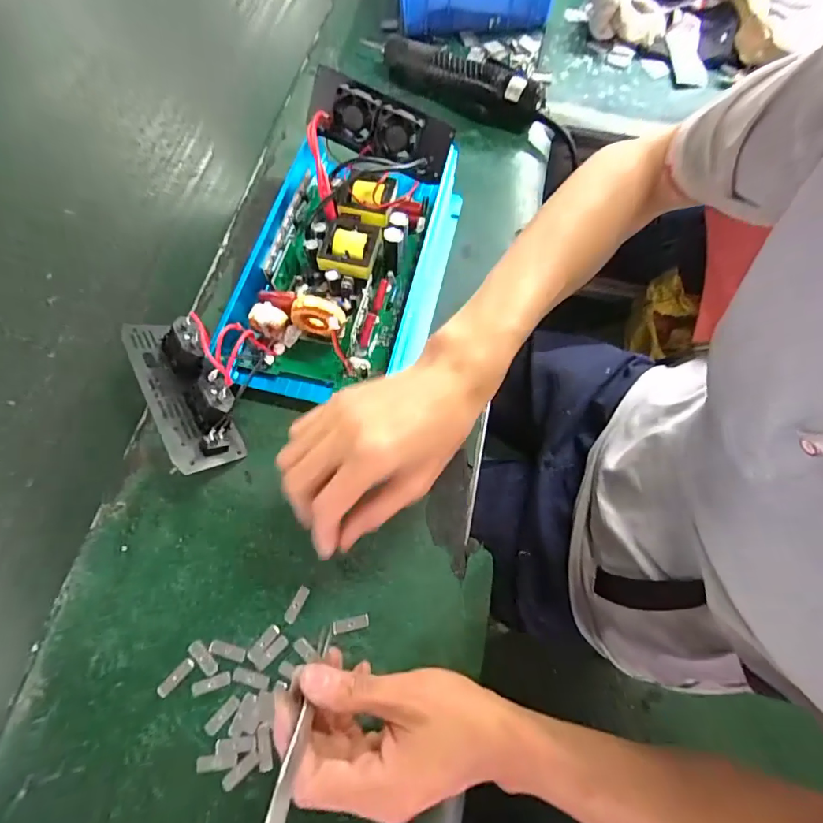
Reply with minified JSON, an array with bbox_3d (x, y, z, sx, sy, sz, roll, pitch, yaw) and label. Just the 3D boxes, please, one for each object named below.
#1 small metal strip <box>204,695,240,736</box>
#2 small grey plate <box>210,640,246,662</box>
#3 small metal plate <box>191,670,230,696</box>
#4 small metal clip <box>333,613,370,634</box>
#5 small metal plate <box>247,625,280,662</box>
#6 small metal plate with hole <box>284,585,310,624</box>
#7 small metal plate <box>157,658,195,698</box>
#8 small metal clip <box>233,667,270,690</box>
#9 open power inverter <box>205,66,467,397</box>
[{"bbox_3d":[-0.127,0.204,0.304,0.008,0.004,0.026,37,74,13],"label":"small metal strip"},{"bbox_3d":[-0.129,0.169,0.319,0.026,0.004,0.009,14,69,7],"label":"small grey plate"},{"bbox_3d":[-0.138,0.187,0.311,0.027,0.004,0.009,-17,69,-5],"label":"small metal plate"},{"bbox_3d":[-0.044,0.153,0.327,0.025,0.004,0.009,-12,69,-3],"label":"small metal clip"},{"bbox_3d":[-0.105,0.163,0.321,0.009,0.004,0.026,40,75,14],"label":"small metal plate"},{"bbox_3d":[-0.083,0.140,0.329,0.008,0.004,0.026,24,71,10],"label":"small metal plate with hole"},{"bbox_3d":[-0.162,0.183,0.311,0.009,0.004,0.029,41,75,14],"label":"small metal plate"},{"bbox_3d":[-0.111,0.184,0.313,0.026,0.004,0.009,14,69,7],"label":"small metal clip"},{"bbox_3d":[-0.052,-0.148,0.406,0.154,0.084,0.281,12,69,6],"label":"open power inverter"}]

